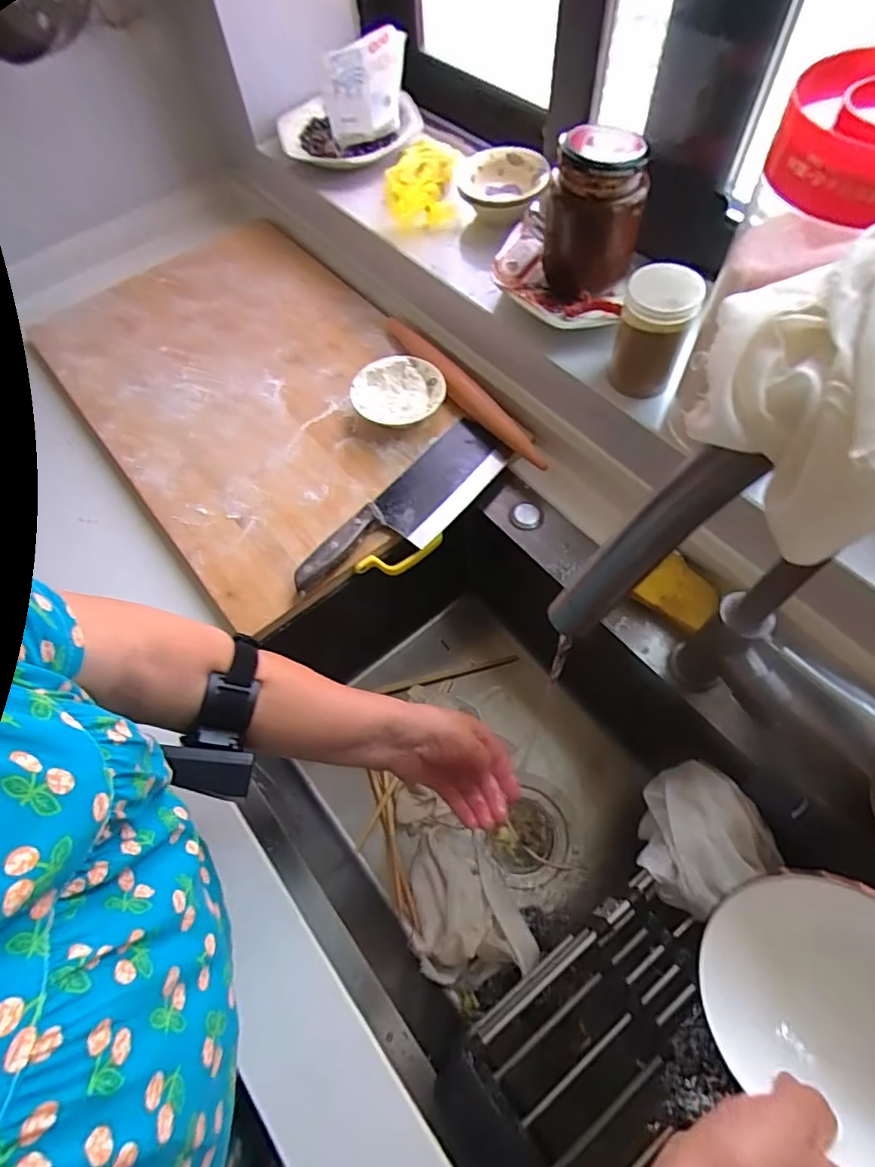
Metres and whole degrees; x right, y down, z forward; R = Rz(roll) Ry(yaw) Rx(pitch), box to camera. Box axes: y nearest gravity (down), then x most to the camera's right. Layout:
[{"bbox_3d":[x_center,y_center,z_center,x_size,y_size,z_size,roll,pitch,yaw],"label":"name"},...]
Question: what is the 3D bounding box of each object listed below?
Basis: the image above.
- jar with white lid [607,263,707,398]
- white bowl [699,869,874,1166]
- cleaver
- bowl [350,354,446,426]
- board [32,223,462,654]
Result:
[{"bbox_3d":[0.203,-0.234,0.537,0.061,0.113,0.055,16,64,11],"label":"jar with white lid"},{"bbox_3d":[0.223,0.240,0.314,0.137,0.063,0.132,-23,46,26],"label":"white bowl"},{"bbox_3d":[-0.031,-0.085,0.614,0.084,0.024,0.283,36,70,20],"label":"cleaver"},{"bbox_3d":[-0.046,-0.227,0.689,0.109,0.036,0.105,-1,62,3],"label":"bowl"},{"bbox_3d":[-0.236,-0.257,0.747,0.399,0.030,0.619,-37,66,-15],"label":"board"}]

